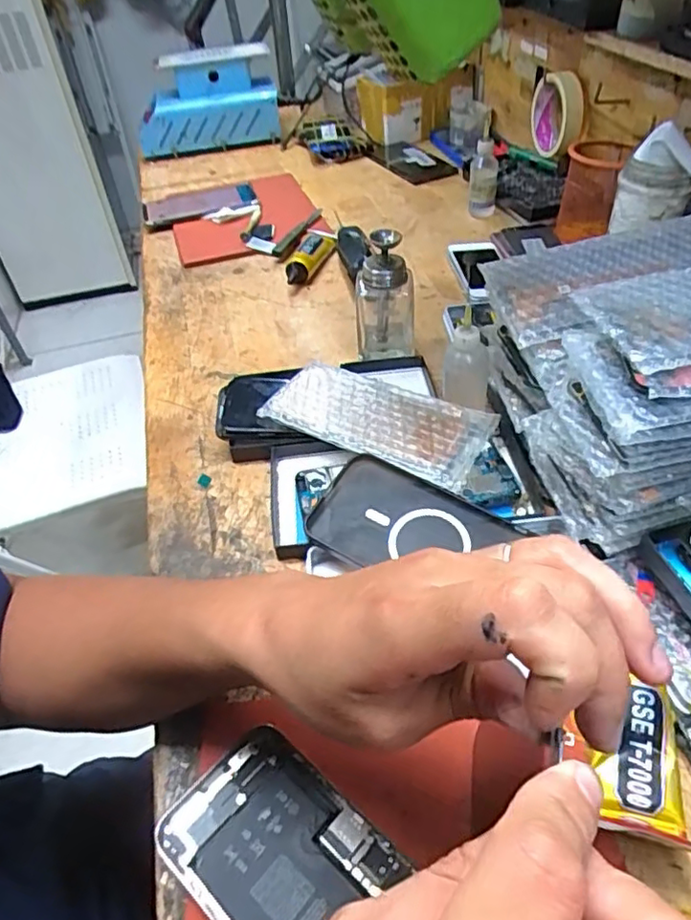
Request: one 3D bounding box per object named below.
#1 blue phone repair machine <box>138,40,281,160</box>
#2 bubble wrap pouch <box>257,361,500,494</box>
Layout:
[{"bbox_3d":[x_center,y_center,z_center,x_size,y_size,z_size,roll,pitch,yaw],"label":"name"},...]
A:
[{"bbox_3d":[-0.230,-0.590,1.003,0.226,0.132,0.095,-6,44,0],"label":"blue phone repair machine"},{"bbox_3d":[0.024,-0.036,0.494,0.172,0.007,0.086,19,49,24],"label":"bubble wrap pouch"}]

